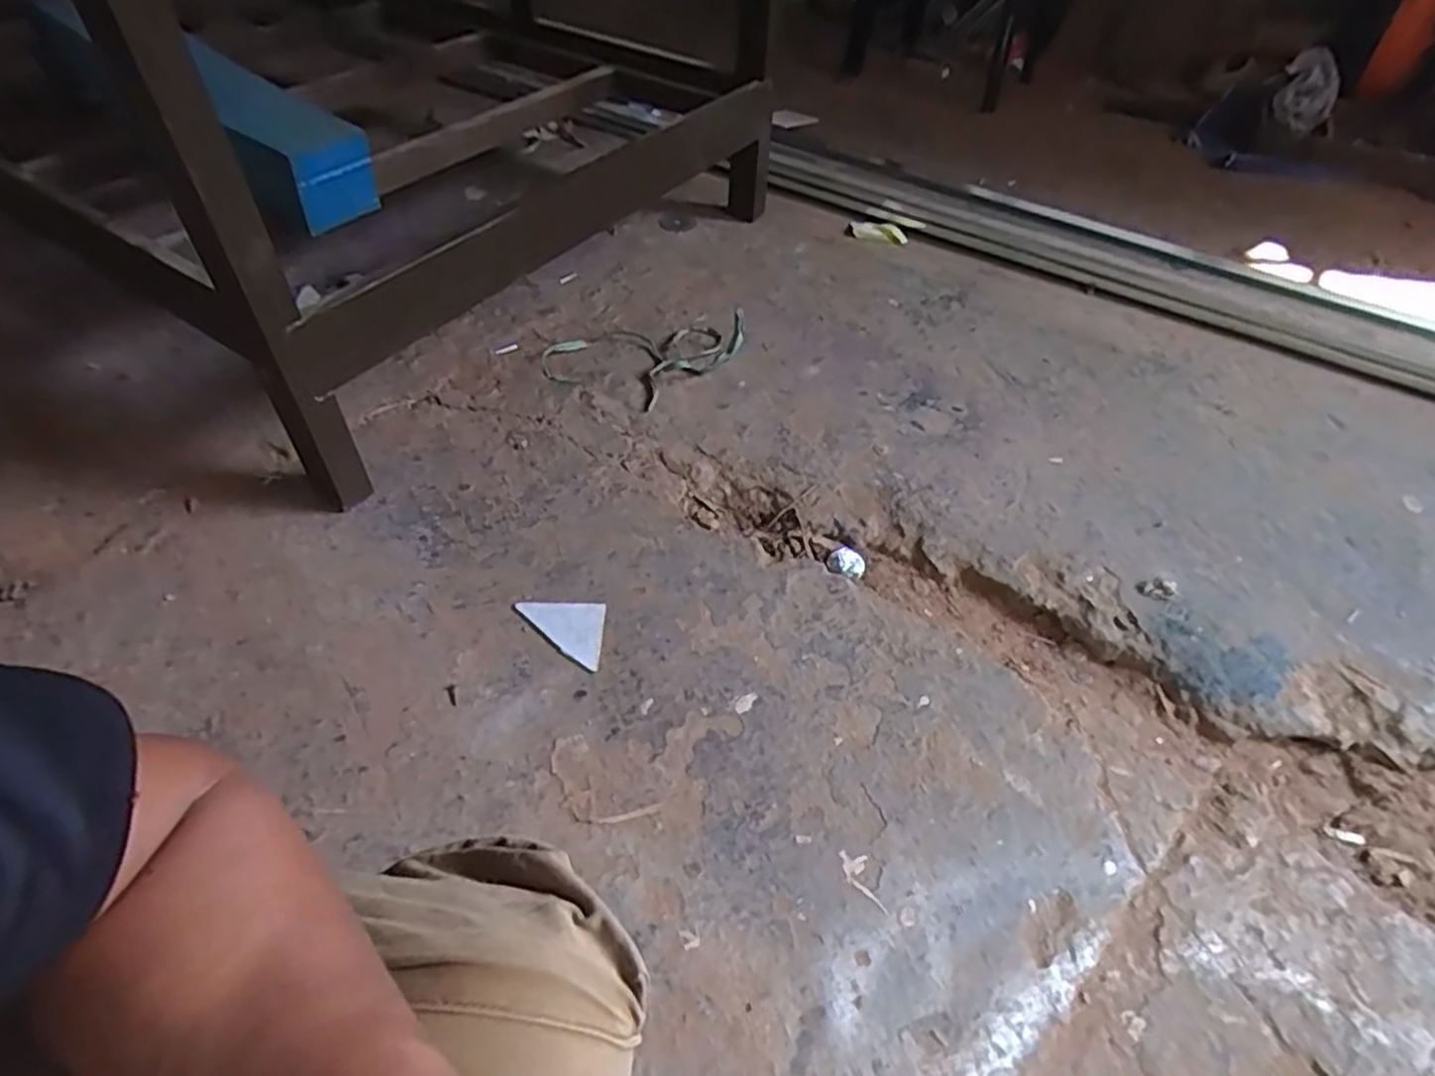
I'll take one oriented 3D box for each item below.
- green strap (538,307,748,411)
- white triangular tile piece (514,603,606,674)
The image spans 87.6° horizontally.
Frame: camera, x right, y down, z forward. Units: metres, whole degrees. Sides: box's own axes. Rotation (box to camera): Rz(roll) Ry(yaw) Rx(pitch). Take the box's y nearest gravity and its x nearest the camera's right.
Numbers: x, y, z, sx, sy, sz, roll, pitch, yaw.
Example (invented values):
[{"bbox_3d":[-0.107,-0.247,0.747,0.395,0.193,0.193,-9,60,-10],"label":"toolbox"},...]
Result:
[{"bbox_3d":[-0.108,-0.281,1.142,0.315,0.054,0.222,-7,50,-10],"label":"green strap"},{"bbox_3d":[-0.179,0.106,0.836,0.100,0.006,0.081,2,49,-1],"label":"white triangular tile piece"}]

